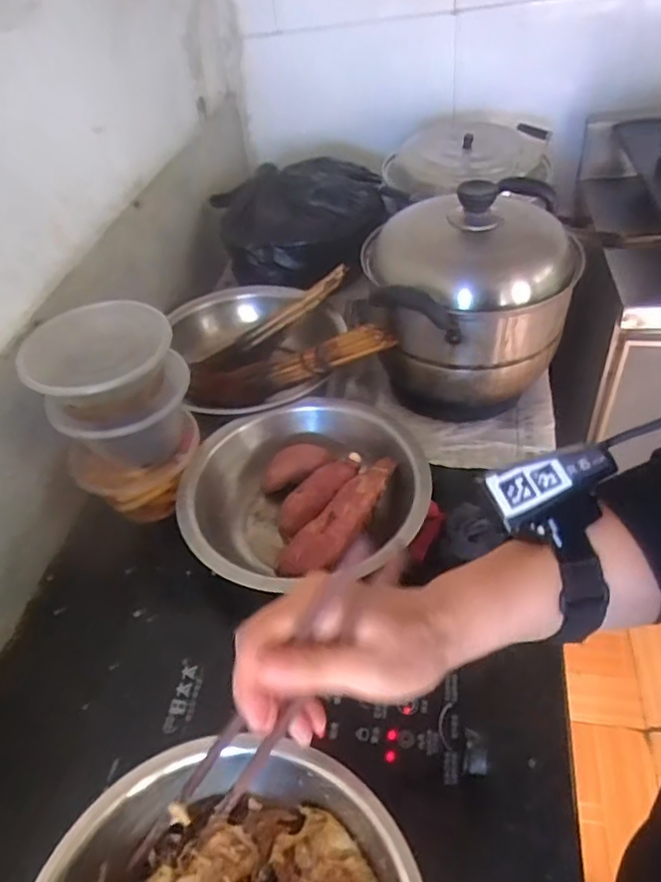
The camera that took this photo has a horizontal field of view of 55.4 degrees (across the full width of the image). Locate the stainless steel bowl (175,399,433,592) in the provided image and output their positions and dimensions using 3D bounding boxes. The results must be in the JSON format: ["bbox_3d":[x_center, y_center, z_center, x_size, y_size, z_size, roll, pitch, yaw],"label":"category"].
[{"bbox_3d":[-0.018,0.059,0.678,0.270,0.080,0.245,-12,44,-4],"label":"stainless steel bowl"}]

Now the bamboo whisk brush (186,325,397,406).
[{"bbox_3d":[-0.060,-0.092,0.802,0.305,0.051,0.055,-10,38,31],"label":"bamboo whisk brush"}]

